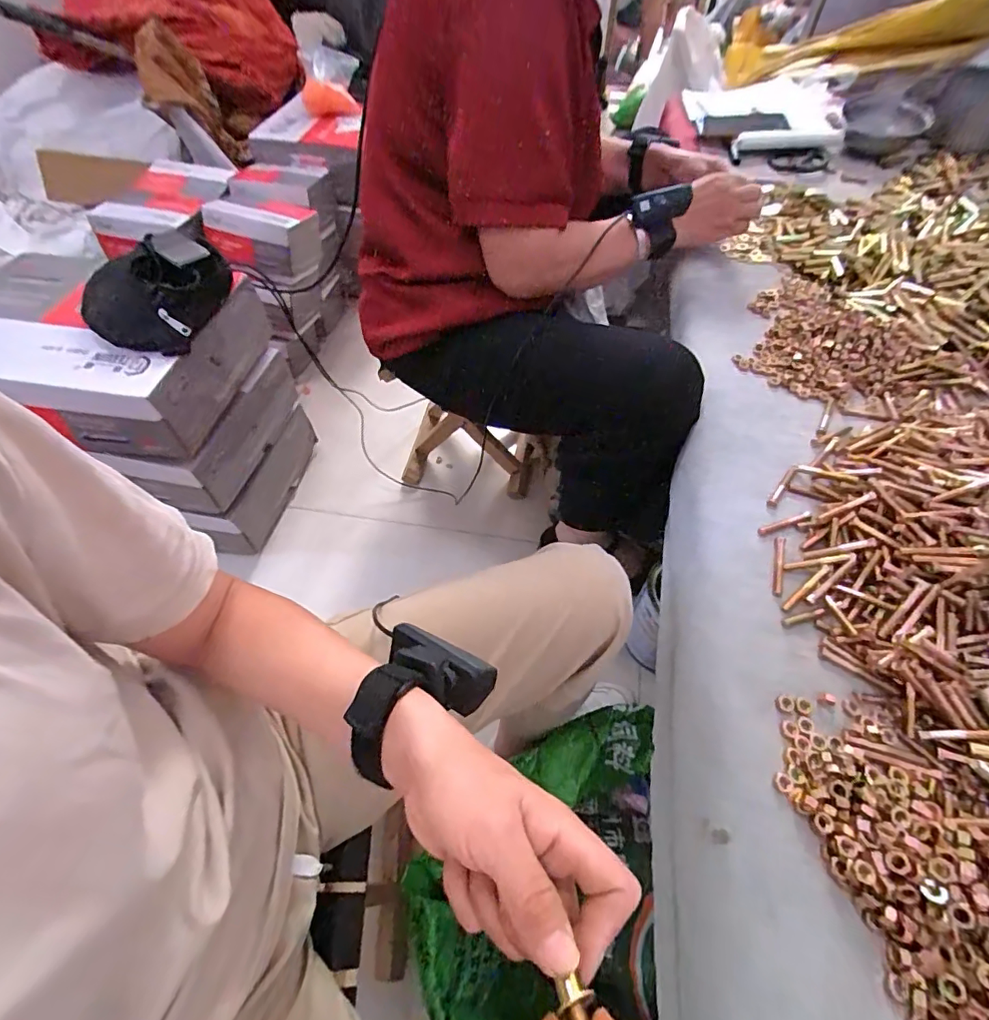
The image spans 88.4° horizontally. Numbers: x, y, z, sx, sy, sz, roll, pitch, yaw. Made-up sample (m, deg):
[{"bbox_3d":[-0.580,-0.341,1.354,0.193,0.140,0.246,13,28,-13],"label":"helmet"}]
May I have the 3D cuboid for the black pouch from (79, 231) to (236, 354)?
[{"bbox_3d":[-0.479,-0.313,0.736,0.188,0.074,0.188,32,72,-5],"label":"black pouch"}]

